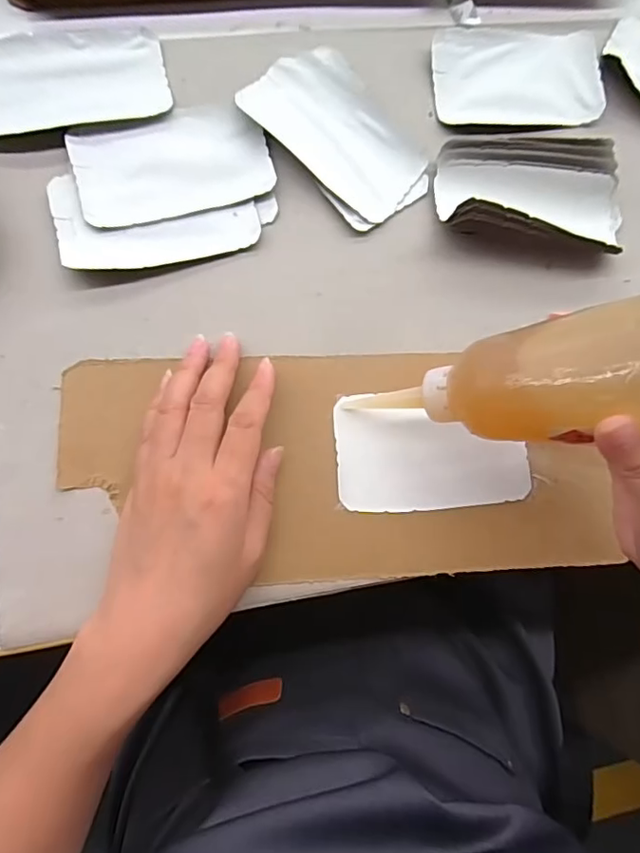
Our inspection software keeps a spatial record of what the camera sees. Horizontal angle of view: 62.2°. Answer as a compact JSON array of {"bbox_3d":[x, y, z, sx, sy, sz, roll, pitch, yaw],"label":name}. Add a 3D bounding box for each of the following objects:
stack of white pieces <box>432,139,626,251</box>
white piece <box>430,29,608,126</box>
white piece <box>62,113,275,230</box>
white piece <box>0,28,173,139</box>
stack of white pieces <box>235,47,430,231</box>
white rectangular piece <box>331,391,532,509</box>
[{"bbox_3d":[0.141,-0.154,0.343,0.127,0.030,0.074,3,83,-6],"label":"stack of white pieces"},{"bbox_3d":[0.136,-0.242,0.363,0.117,0.008,0.064,-2,84,-7],"label":"white piece"},{"bbox_3d":[-0.091,-0.163,0.330,0.116,0.005,0.063,-16,85,-8],"label":"white piece"},{"bbox_3d":[-0.156,-0.215,0.326,0.117,0.004,0.067,-13,85,-8],"label":"white piece"},{"bbox_3d":[0.012,-0.186,0.341,0.074,0.010,0.119,-40,89,-9],"label":"stack of white pieces"},{"bbox_3d":[0.069,0.016,0.325,0.117,0.006,0.068,-2,85,-7],"label":"white rectangular piece"}]

